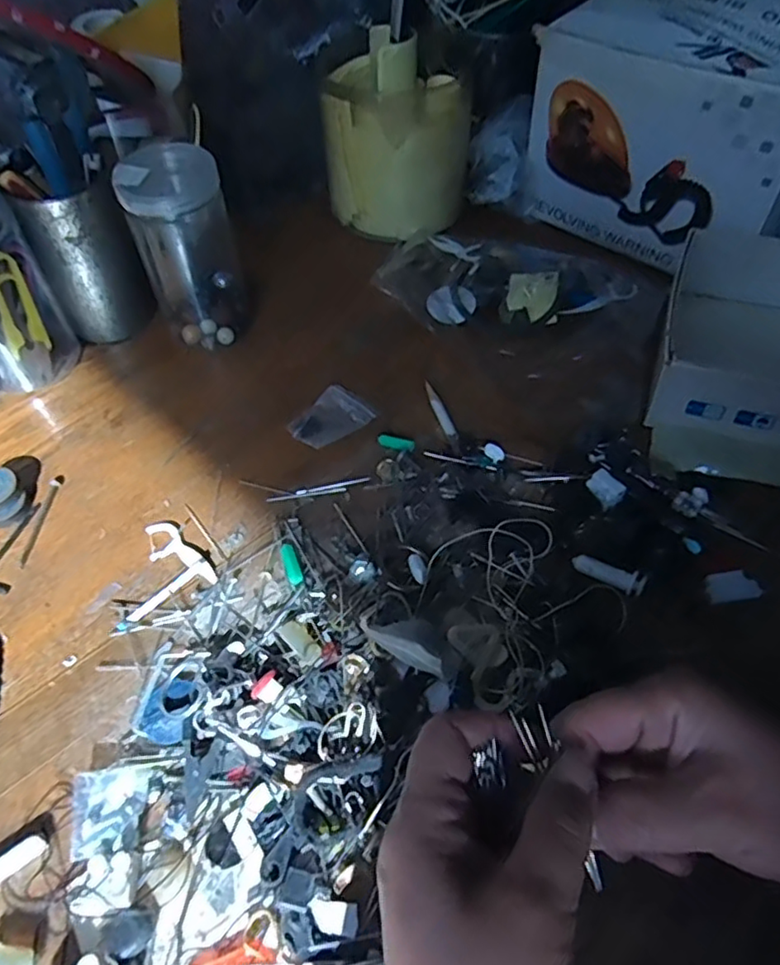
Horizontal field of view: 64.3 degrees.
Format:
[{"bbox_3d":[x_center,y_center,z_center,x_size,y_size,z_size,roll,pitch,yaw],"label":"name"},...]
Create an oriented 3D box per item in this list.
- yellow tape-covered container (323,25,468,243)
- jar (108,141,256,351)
[{"bbox_3d":[0.007,-0.287,0.522,0.116,0.121,0.099,5,53,6],"label":"yellow tape-covered container"},{"bbox_3d":[-0.138,-0.160,0.434,0.061,0.124,0.058,-1,53,2],"label":"jar"}]

